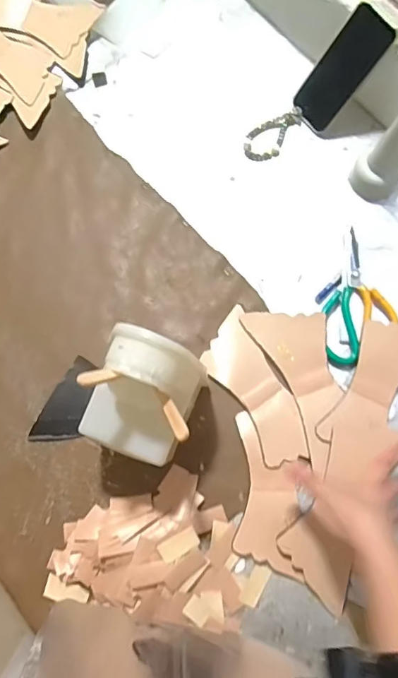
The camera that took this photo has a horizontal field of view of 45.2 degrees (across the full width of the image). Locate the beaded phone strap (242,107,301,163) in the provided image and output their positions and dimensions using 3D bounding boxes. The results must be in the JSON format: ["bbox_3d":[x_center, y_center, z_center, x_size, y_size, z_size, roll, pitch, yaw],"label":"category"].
[{"bbox_3d":[0.109,-0.311,0.718,0.055,0.007,0.106,33,79,8],"label":"beaded phone strap"}]

